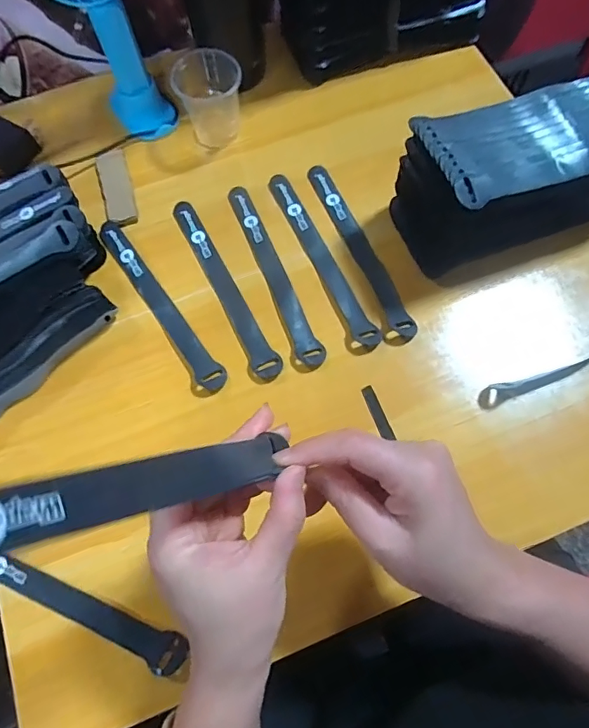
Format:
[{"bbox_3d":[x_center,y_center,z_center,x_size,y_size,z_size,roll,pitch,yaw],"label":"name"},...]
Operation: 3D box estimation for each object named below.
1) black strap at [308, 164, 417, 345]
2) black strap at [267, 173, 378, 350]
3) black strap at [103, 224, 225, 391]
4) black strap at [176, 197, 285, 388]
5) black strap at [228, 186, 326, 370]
[{"bbox_3d":[0.060,-0.108,0.457,0.026,0.011,0.203,-20,67,-4],"label":"black strap"},{"bbox_3d":[0.024,-0.101,0.452,0.020,0.005,0.203,-24,69,-8],"label":"black strap"},{"bbox_3d":[-0.121,-0.057,0.439,0.023,0.004,0.201,-33,71,-11],"label":"black strap"},{"bbox_3d":[-0.066,-0.072,0.443,0.024,0.005,0.203,-27,70,-9],"label":"black strap"},{"bbox_3d":[-0.019,-0.087,0.450,0.026,0.004,0.204,-19,69,-6],"label":"black strap"}]

